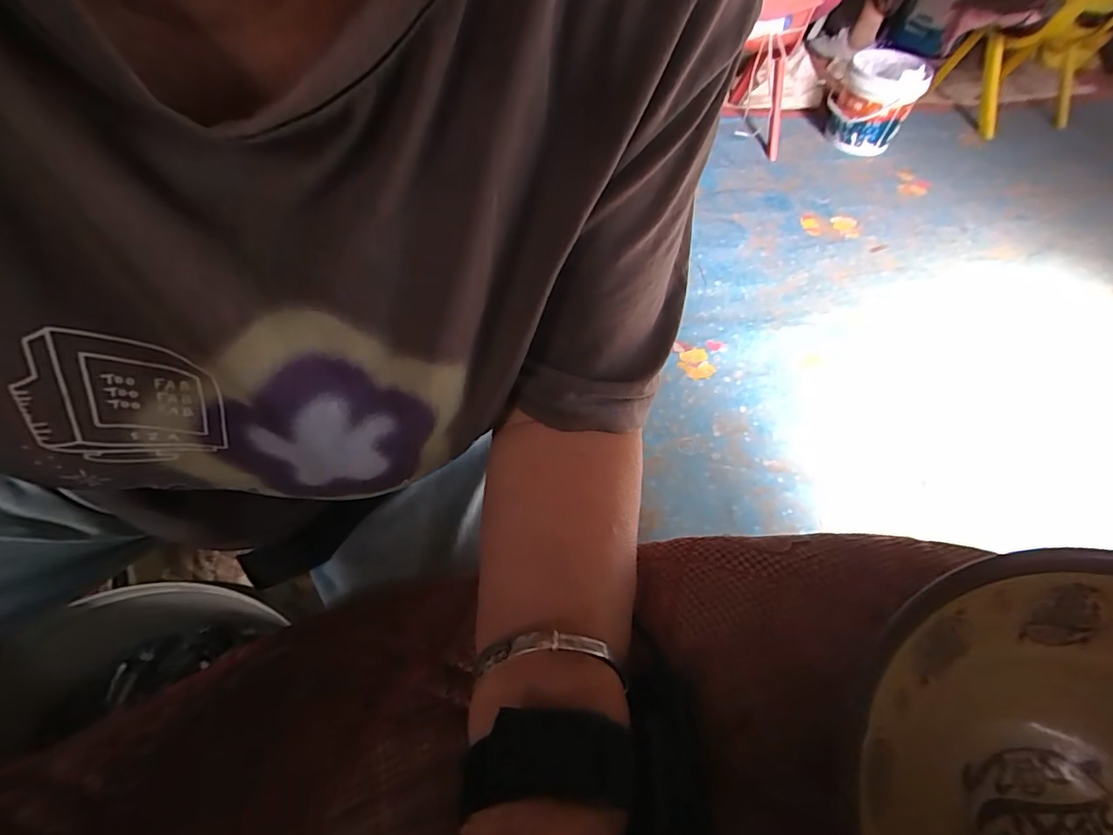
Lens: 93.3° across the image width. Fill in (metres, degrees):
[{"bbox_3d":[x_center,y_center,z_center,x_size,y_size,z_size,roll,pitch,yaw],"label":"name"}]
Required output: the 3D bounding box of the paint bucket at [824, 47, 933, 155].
[{"bbox_3d":[0.903,-0.906,1.506,0.216,0.209,0.248,28,58,14],"label":"paint bucket"}]

